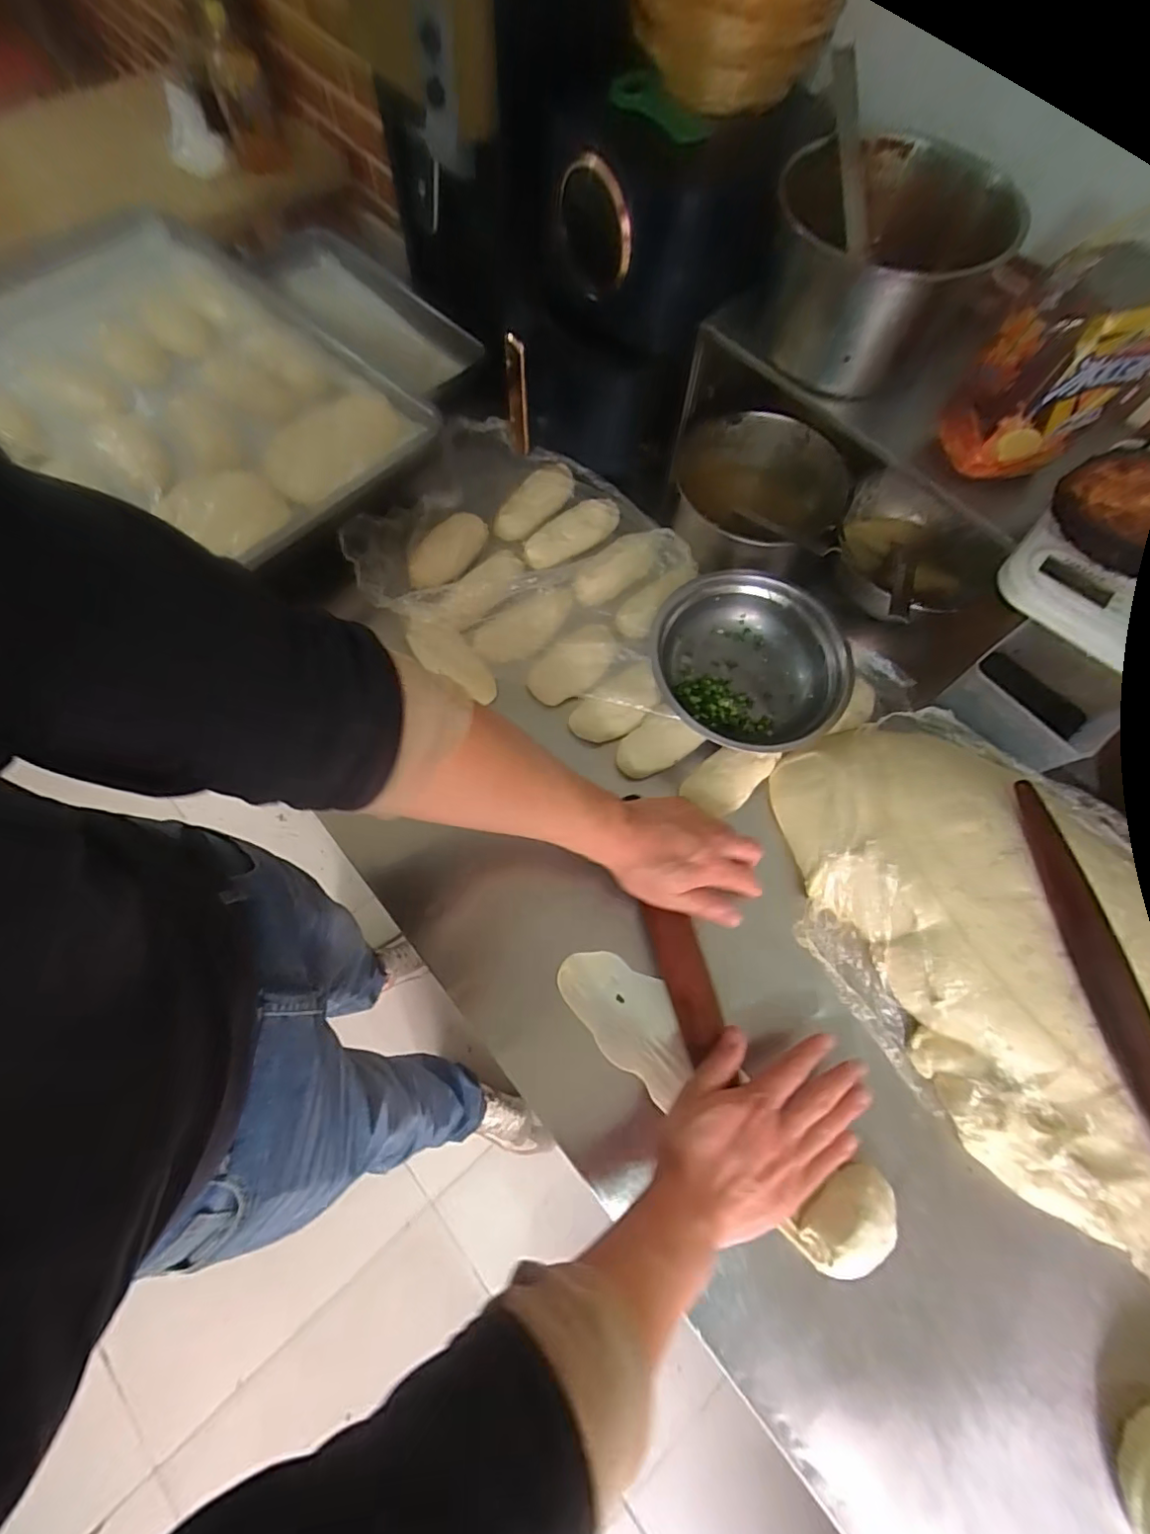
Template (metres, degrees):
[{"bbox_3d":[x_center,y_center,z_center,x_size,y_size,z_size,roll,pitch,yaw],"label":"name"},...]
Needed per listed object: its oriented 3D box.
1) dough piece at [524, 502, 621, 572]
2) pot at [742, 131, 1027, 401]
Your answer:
[{"bbox_3d":[-0.003,-0.289,0.681,0.130,0.027,0.048,-34,75,-13],"label":"dough piece"},{"bbox_3d":[0.268,-0.458,0.501,0.171,0.117,0.182,1,70,-2],"label":"pot"}]

